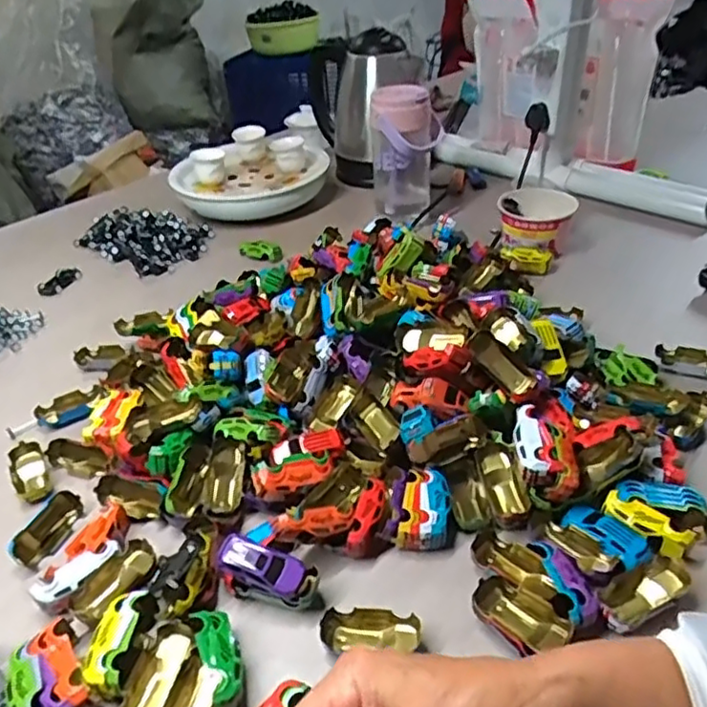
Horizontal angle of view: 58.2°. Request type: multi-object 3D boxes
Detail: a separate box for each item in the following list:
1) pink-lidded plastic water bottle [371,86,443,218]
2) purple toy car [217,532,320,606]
[{"bbox_3d":[0.073,-0.263,0.870,0.094,0.180,0.081,0,38,4],"label":"pink-lidded plastic water bottle"},{"bbox_3d":[-0.059,0.148,0.439,0.069,0.020,0.029,22,41,1],"label":"purple toy car"}]

